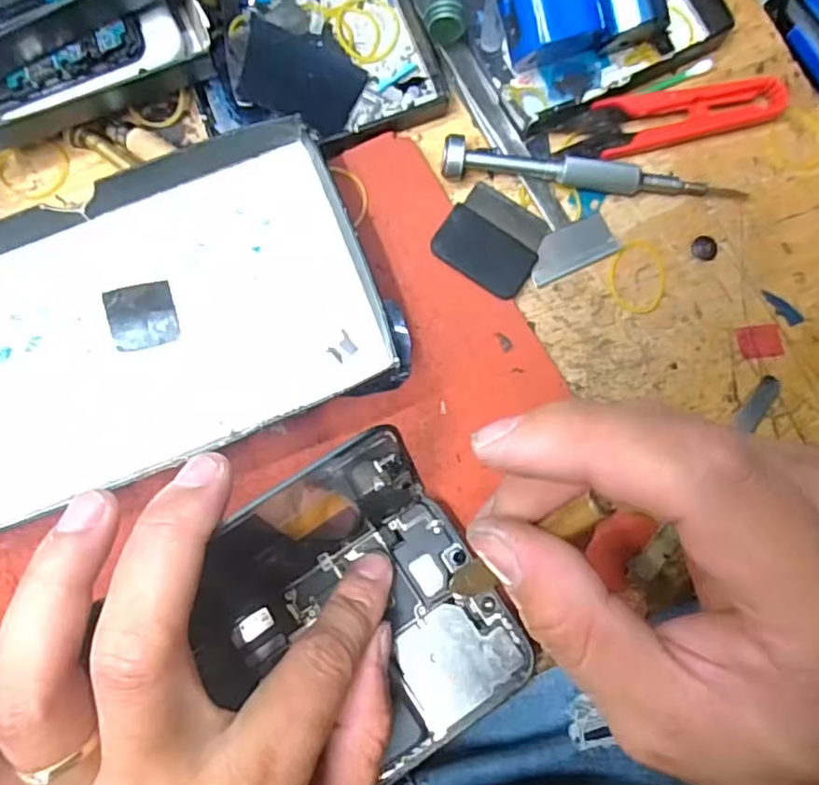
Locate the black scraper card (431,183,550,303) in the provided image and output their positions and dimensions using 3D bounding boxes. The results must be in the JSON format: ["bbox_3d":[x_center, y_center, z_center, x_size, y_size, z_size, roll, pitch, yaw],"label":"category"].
[{"bbox_3d":[0.034,-0.063,0.261,0.039,0.004,0.041,32,82,3],"label":"black scraper card"}]

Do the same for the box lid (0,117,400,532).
[{"bbox_3d":[-0.105,-0.025,0.246,0.180,0.027,0.107,-24,83,-6],"label":"box lid"}]

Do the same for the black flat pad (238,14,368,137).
[{"bbox_3d":[-0.045,-0.130,0.268,0.049,0.005,0.035,23,81,1],"label":"black flat pad"}]

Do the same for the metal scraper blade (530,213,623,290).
[{"bbox_3d":[0.067,-0.060,0.268,0.039,0.004,0.019,-26,83,-6],"label":"metal scraper blade"}]

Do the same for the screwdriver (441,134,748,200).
[{"bbox_3d":[0.076,-0.091,0.265,0.126,0.010,0.015,2,81,-2],"label":"screwdriver"}]

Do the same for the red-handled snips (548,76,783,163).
[{"bbox_3d":[0.110,-0.117,0.275,0.099,0.016,0.024,-14,82,-4],"label":"red-handled snips"}]

